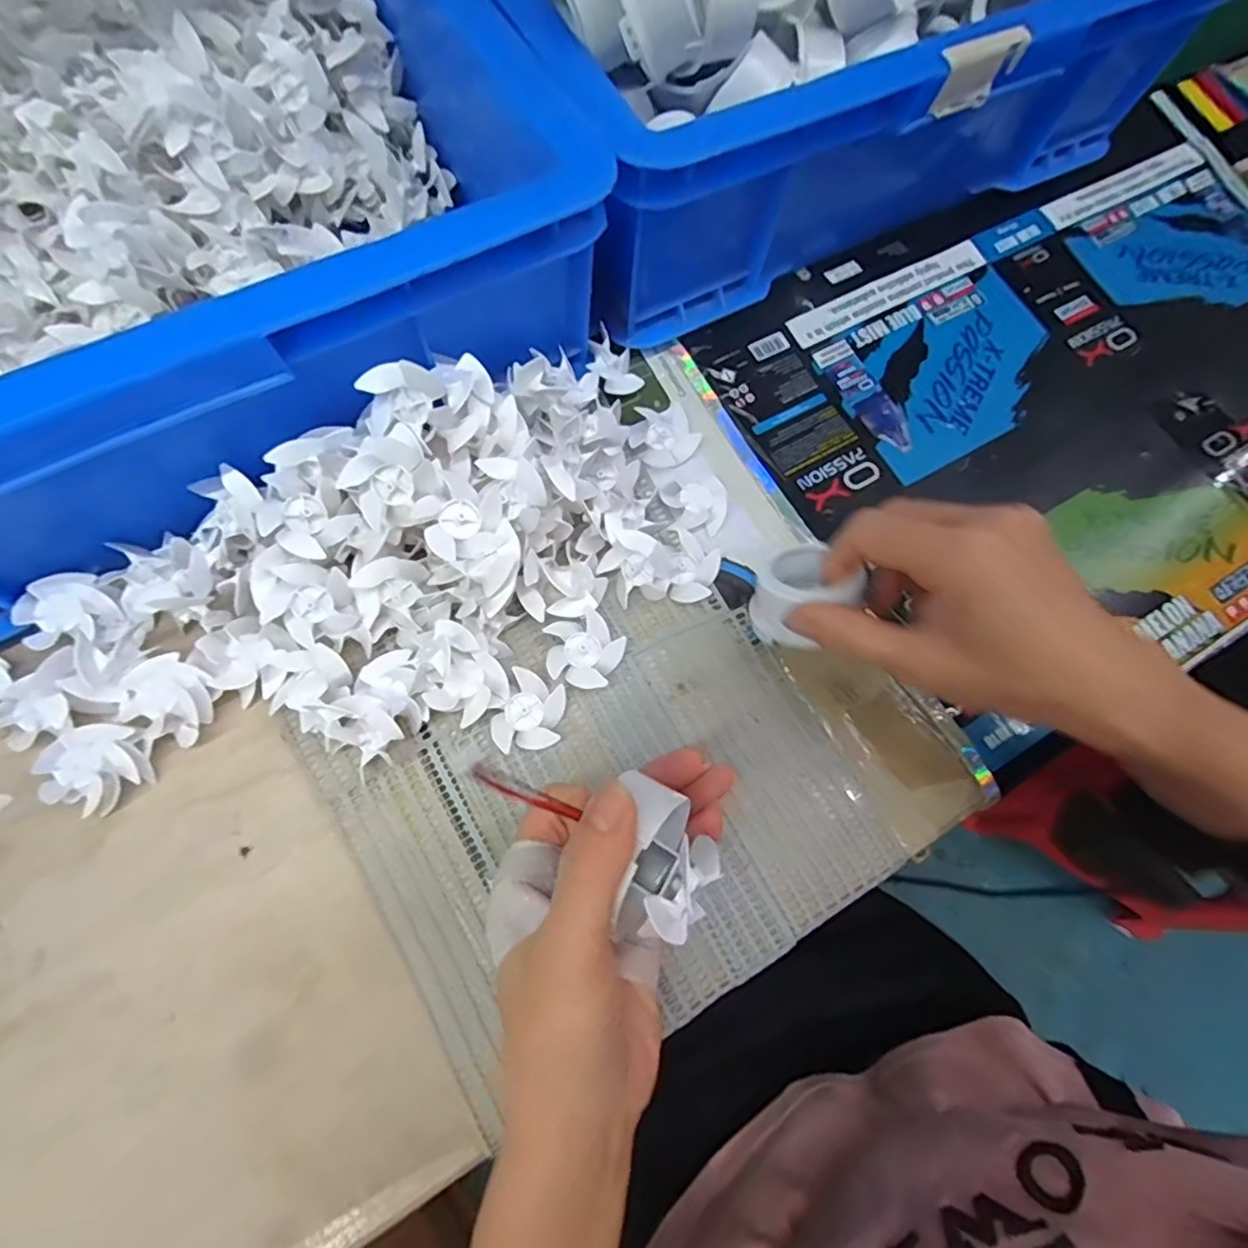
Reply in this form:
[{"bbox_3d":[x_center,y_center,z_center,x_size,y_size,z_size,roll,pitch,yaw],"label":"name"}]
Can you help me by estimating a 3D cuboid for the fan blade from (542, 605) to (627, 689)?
[{"bbox_3d":[-0.020,0.013,0.307,0.037,0.017,0.038,1,70,-2],"label":"fan blade"}]

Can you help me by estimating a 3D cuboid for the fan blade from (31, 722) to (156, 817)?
[{"bbox_3d":[-0.236,0.065,0.273,0.035,0.022,0.036,-16,72,-8],"label":"fan blade"}]

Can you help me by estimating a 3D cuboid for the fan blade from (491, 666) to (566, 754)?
[{"bbox_3d":[-0.046,0.043,0.295,0.034,0.014,0.038,13,70,2],"label":"fan blade"}]

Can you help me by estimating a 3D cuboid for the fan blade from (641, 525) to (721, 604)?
[{"bbox_3d":[0.033,-0.029,0.326,0.037,0.015,0.038,22,71,5],"label":"fan blade"}]

